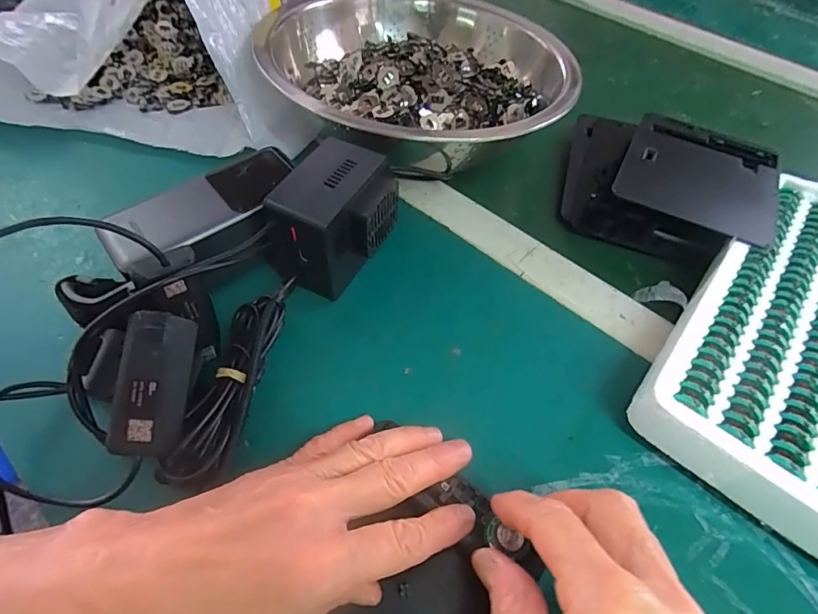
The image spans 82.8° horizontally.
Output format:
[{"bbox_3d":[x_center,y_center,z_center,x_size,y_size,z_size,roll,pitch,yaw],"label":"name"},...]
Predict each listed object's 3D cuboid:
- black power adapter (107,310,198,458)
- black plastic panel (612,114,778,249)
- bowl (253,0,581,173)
[{"bbox_3d":[-0.124,0.038,0.229,0.029,0.021,0.070,11,89,6],"label":"black power adapter"},{"bbox_3d":[0.225,-0.105,0.360,0.110,0.006,0.124,24,56,13],"label":"black plastic panel"},{"bbox_3d":[0.015,-0.202,0.418,0.252,0.077,0.252,1,54,-1],"label":"bowl"}]

